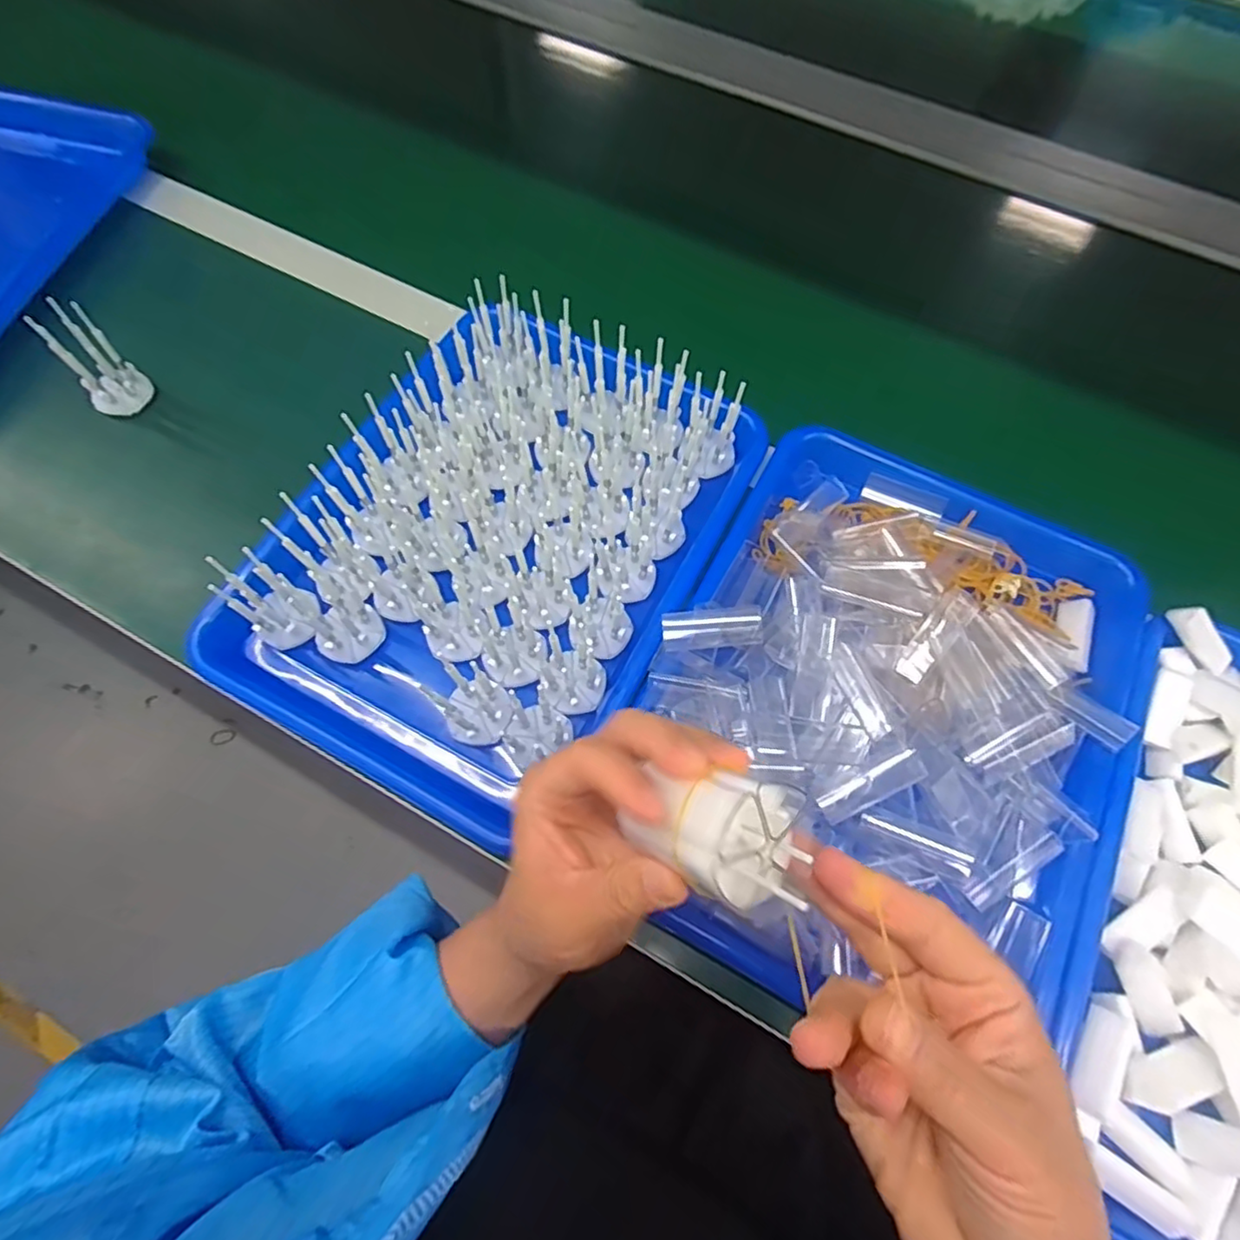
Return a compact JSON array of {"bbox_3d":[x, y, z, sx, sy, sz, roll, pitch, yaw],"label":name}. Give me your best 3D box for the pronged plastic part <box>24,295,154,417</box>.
[{"bbox_3d":[-0.363,-0.178,0.430,0.037,0.076,0.026,-41,73,-17],"label":"pronged plastic part"}]

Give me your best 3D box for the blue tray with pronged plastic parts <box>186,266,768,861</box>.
[{"bbox_3d":[-0.072,-0.063,0.396,0.239,0.063,0.334,27,69,10],"label":"blue tray with pronged plastic parts"}]

